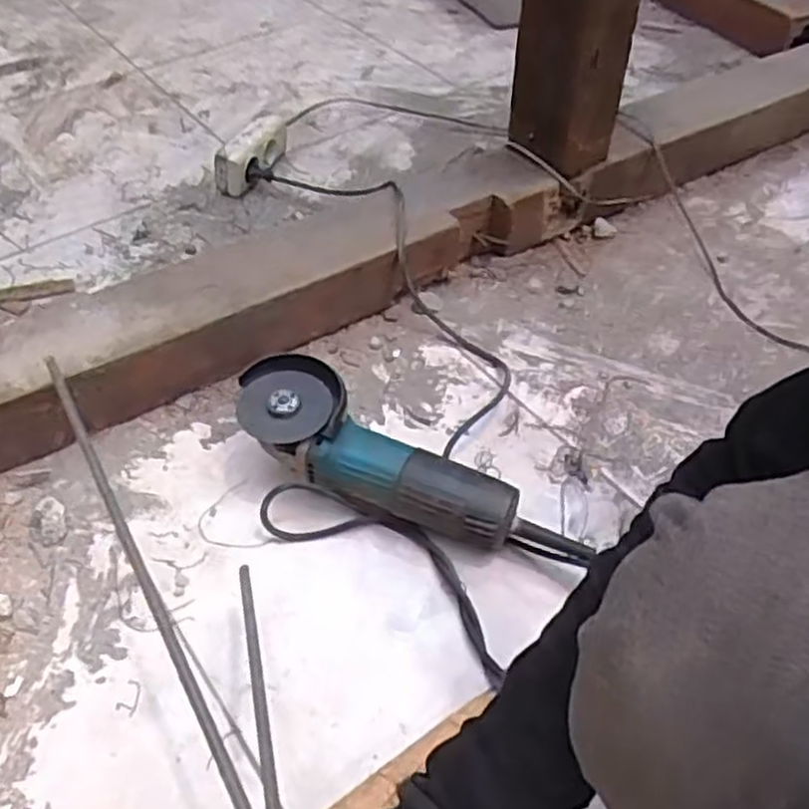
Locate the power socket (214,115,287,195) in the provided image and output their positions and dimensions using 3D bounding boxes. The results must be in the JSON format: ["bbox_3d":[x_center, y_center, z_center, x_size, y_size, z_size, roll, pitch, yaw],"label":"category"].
[{"bbox_3d":[-0.216,-0.359,1.096,0.051,0.062,0.144,19,52,17],"label":"power socket"}]

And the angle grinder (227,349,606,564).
[{"bbox_3d":[-0.007,0.051,0.700,0.312,0.091,0.097,17,52,16],"label":"angle grinder"}]

